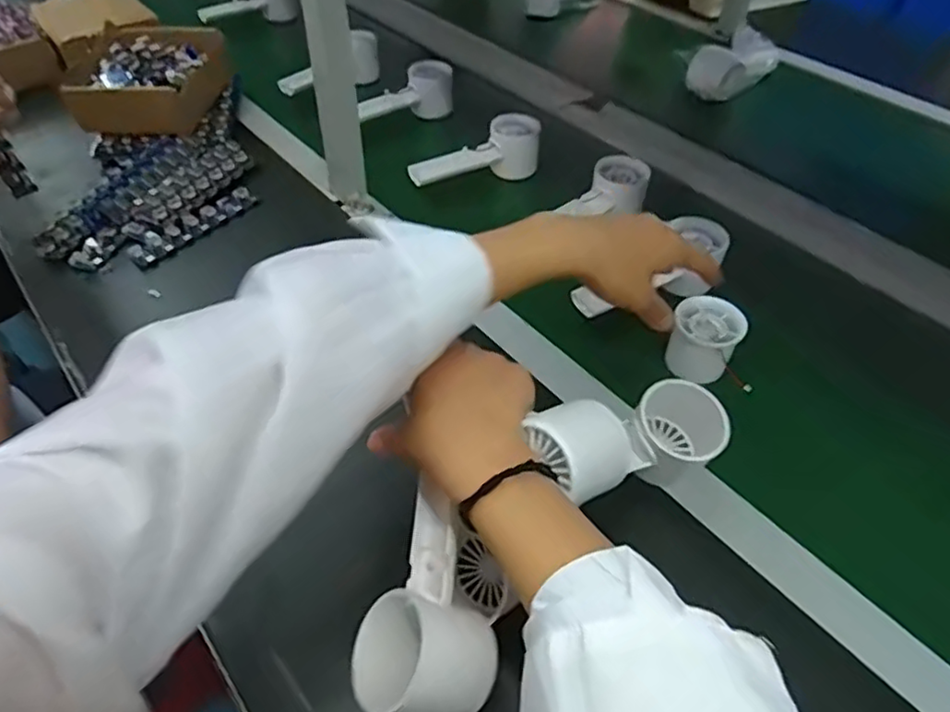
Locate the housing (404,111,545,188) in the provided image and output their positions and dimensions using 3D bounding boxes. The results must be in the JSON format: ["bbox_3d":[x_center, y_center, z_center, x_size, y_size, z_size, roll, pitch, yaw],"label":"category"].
[{"bbox_3d":[0.002,-0.224,0.724,0.158,0.049,0.052,-27,53,-22],"label":"housing"}]

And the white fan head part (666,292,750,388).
[{"bbox_3d":[0.194,-0.011,0.548,0.053,0.060,0.048,25,52,21],"label":"white fan head part"}]

